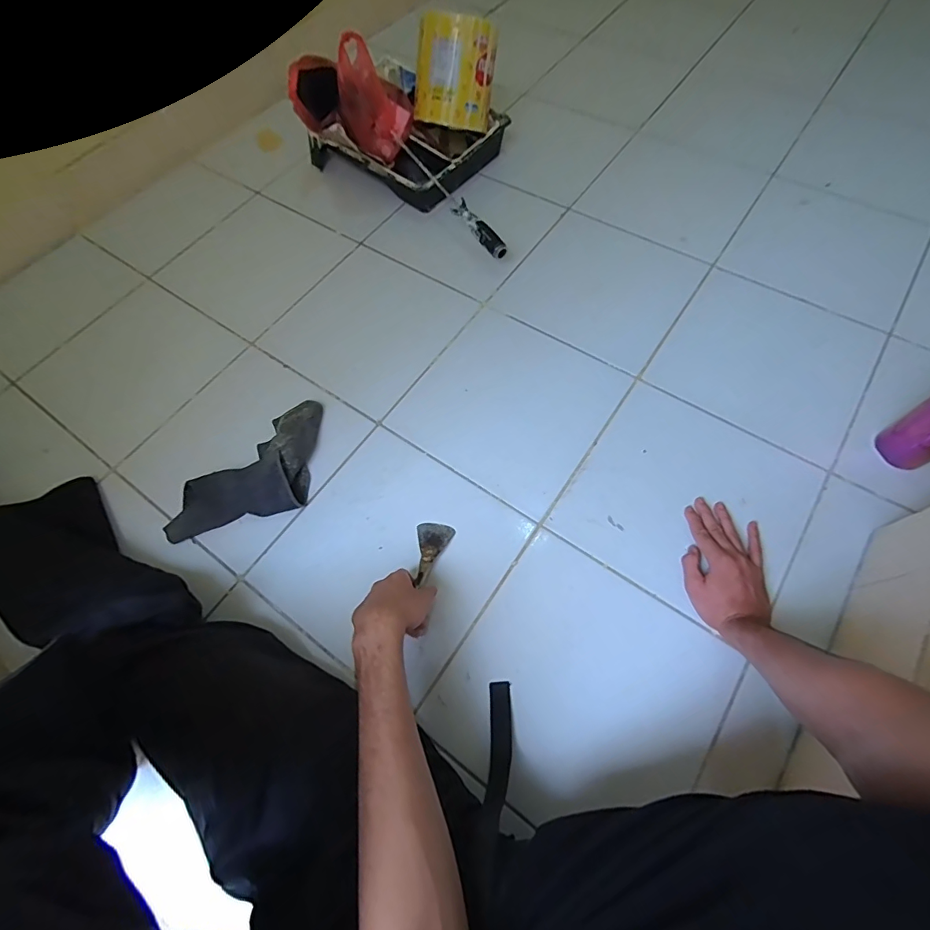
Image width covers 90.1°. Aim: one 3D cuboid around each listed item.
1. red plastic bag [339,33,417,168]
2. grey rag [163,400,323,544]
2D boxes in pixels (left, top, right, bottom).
[{"bbox_3d":[-0.173,-0.699,0.888,0.133,0.160,0.105,-11,66,-2],"label":"red plastic bag"},{"bbox_3d":[-0.333,0.004,0.703,0.239,0.043,0.164,-15,66,-4],"label":"grey rag"}]

